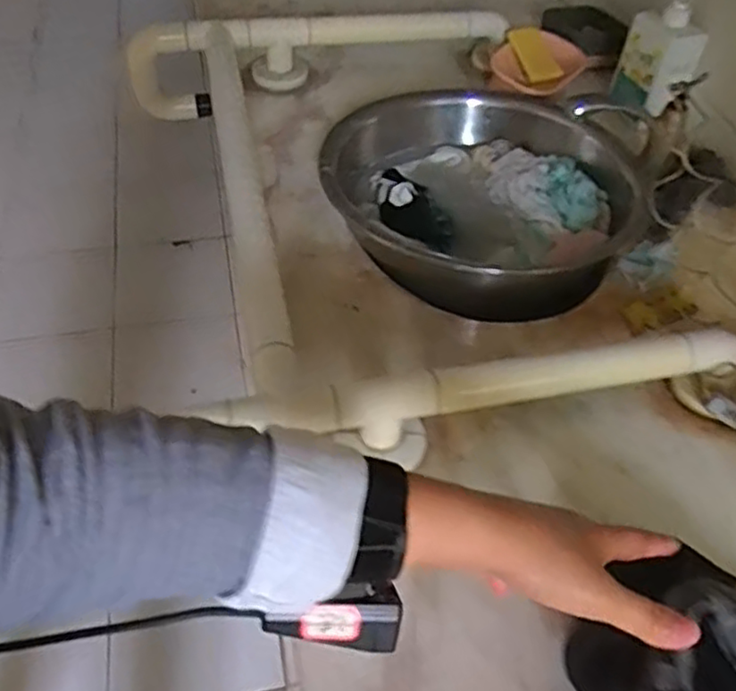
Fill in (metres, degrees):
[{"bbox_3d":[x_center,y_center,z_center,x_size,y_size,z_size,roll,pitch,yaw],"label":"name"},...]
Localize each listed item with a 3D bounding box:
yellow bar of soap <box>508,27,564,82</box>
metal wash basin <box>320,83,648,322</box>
[{"bbox_3d":[0.223,-0.389,0.920,0.044,0.011,0.086,-25,83,-1],"label":"yellow bar of soap"},{"bbox_3d":[0.123,-0.174,0.767,0.323,0.096,0.318,5,54,-6],"label":"metal wash basin"}]

